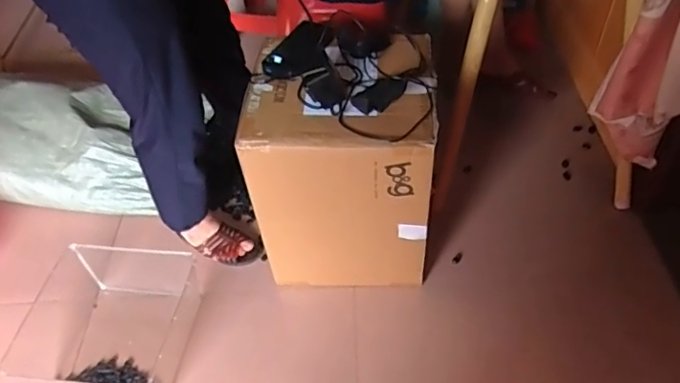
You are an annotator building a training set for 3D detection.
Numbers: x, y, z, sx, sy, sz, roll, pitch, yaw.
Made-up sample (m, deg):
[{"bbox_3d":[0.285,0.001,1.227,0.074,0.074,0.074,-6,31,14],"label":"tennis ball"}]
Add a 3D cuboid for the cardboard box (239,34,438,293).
[{"bbox_3d":[0.014,-0.040,1.143,0.336,0.461,0.292,0,49,5],"label":"cardboard box"}]

